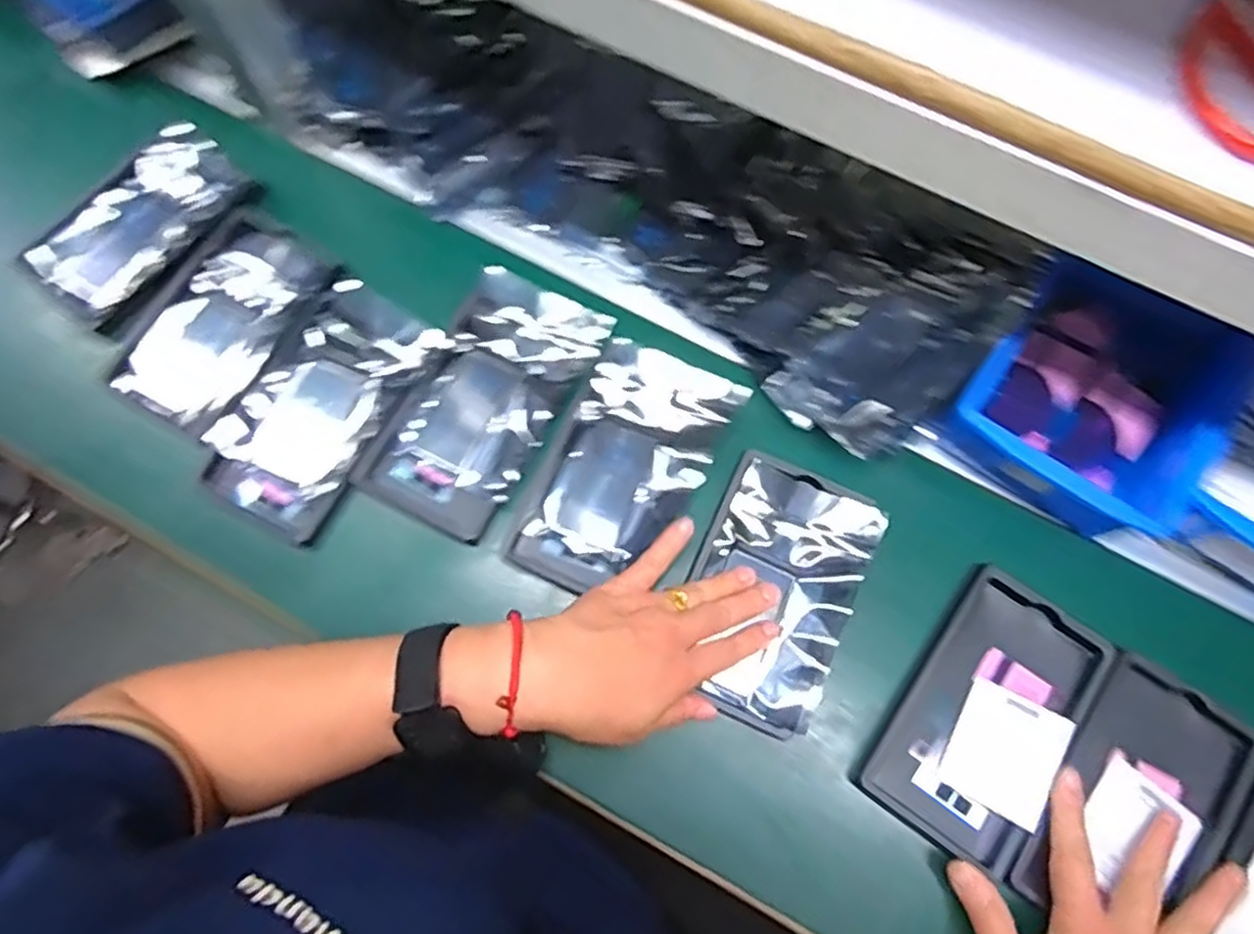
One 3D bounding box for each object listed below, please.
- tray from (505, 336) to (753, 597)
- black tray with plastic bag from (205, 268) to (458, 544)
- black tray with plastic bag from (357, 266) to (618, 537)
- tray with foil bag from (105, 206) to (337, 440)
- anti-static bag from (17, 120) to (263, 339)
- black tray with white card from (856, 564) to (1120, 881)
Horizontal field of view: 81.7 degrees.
[{"bbox_3d":[-0.003,0.002,0.475,0.096,0.023,0.167,28,75,7],"label":"tray"},{"bbox_3d":[-0.205,-0.044,0.488,0.094,0.014,0.169,30,75,8],"label":"black tray with plastic bag"},{"bbox_3d":[-0.096,-0.045,0.485,0.096,0.018,0.175,29,75,8],"label":"black tray with plastic bag"},{"bbox_3d":[-0.278,-0.102,0.506,0.093,0.020,0.155,31,76,8],"label":"tray with foil bag"},{"bbox_3d":[-0.351,-0.177,0.526,0.097,0.015,0.153,38,77,10],"label":"anti-static bag"},{"bbox_3d":[0.218,0.152,0.442,0.095,0.023,0.159,35,76,9],"label":"black tray with white card"}]

